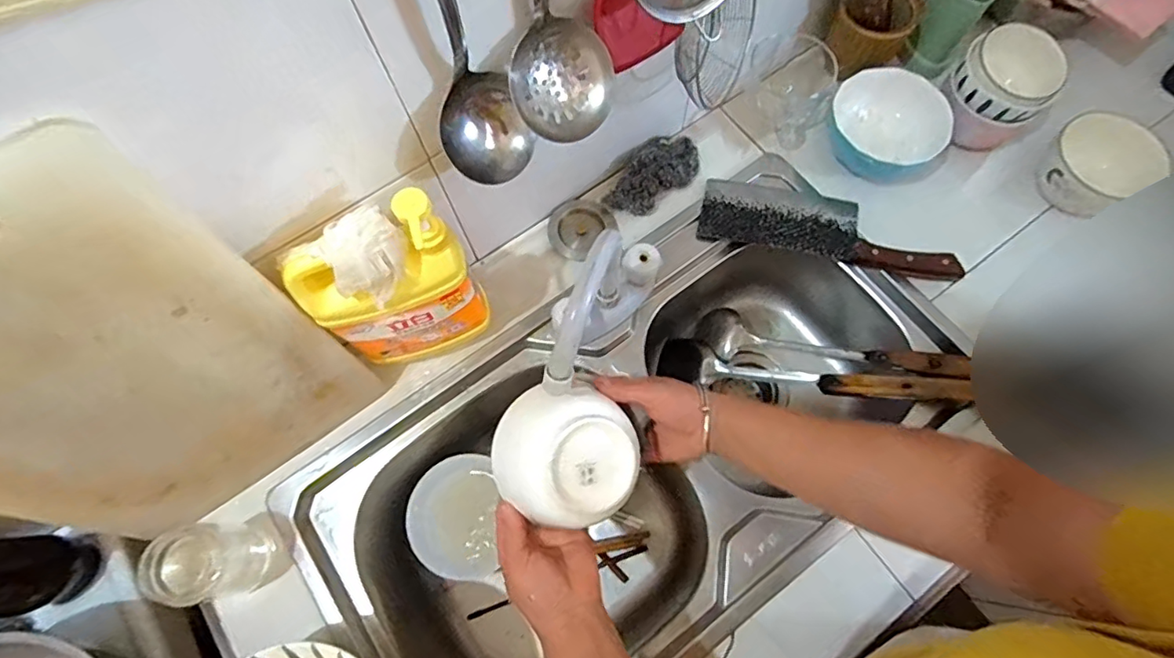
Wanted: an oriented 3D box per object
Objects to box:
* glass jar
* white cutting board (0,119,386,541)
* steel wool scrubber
[{"bbox_3d":[-0.368,0.228,0.544,0.060,0.107,0.066,0,69,0],"label":"glass jar"},{"bbox_3d":[-0.369,0.046,0.445,0.271,0.384,0.023,-34,63,-12],"label":"white cutting board"},{"bbox_3d":[0.086,-0.200,0.712,0.141,0.040,0.072,-39,74,-13],"label":"steel wool scrubber"}]

